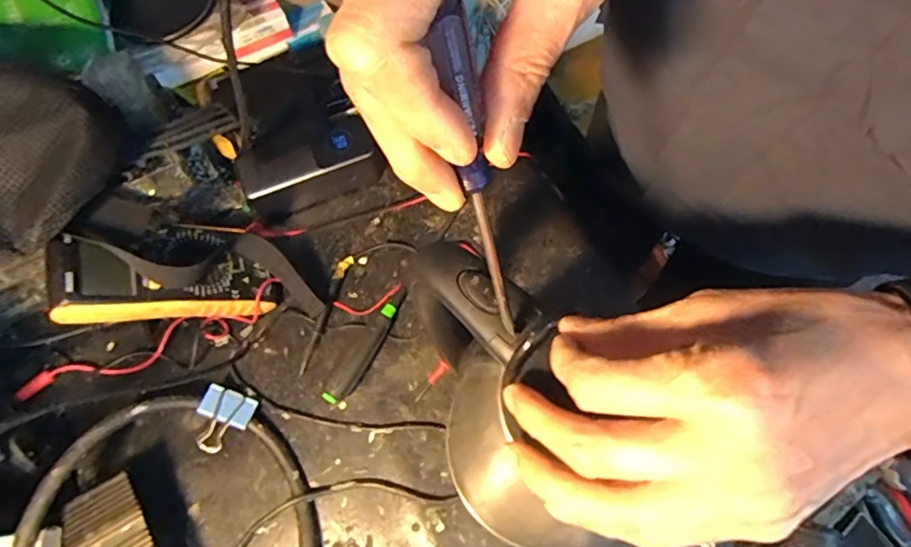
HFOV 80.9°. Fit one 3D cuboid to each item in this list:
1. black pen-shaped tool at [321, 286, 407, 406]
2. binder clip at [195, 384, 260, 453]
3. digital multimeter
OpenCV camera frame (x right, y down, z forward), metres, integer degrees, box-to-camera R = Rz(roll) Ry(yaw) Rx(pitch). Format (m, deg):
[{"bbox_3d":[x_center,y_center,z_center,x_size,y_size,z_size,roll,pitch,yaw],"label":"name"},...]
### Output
[{"bbox_3d":[-0.078,0.063,0.480,0.023,0.024,0.118,26,70,11],"label":"black pen-shaped tool"},{"bbox_3d":[-0.198,0.126,0.454,0.043,0.025,0.048,22,53,-14],"label":"binder clip"},{"bbox_3d":[-0.236,-0.004,0.448,0.170,0.043,0.085,-1,59,-45],"label":"digital multimeter"}]

